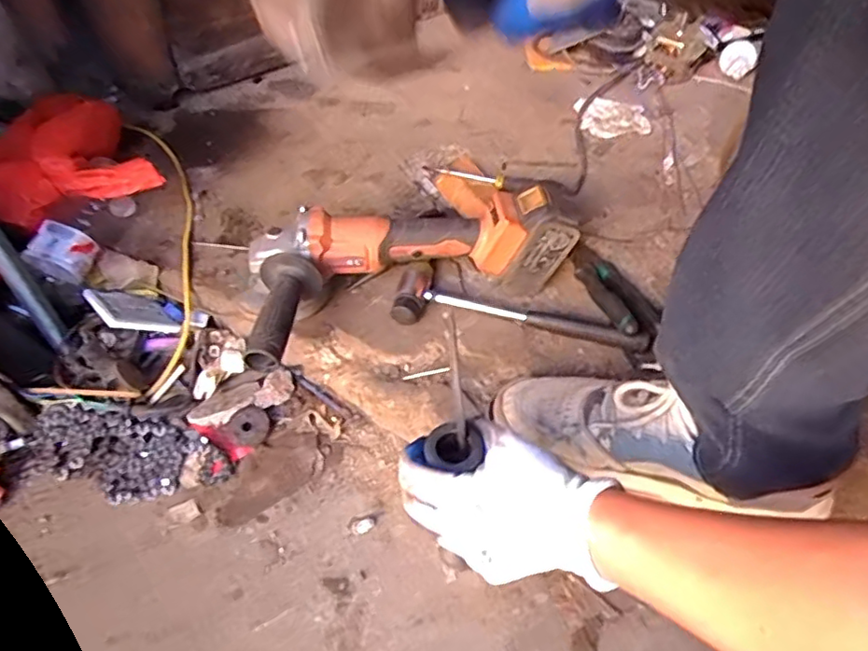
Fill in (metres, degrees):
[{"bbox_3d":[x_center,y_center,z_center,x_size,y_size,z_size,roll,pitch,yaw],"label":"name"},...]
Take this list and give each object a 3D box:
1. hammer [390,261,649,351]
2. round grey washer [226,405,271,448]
[{"bbox_3d":[0.089,-0.021,0.651,0.267,0.038,0.074,7,49,6],"label":"hammer"},{"bbox_3d":[-0.200,0.109,0.647,0.043,0.007,0.043,1,67,-2],"label":"round grey washer"}]

